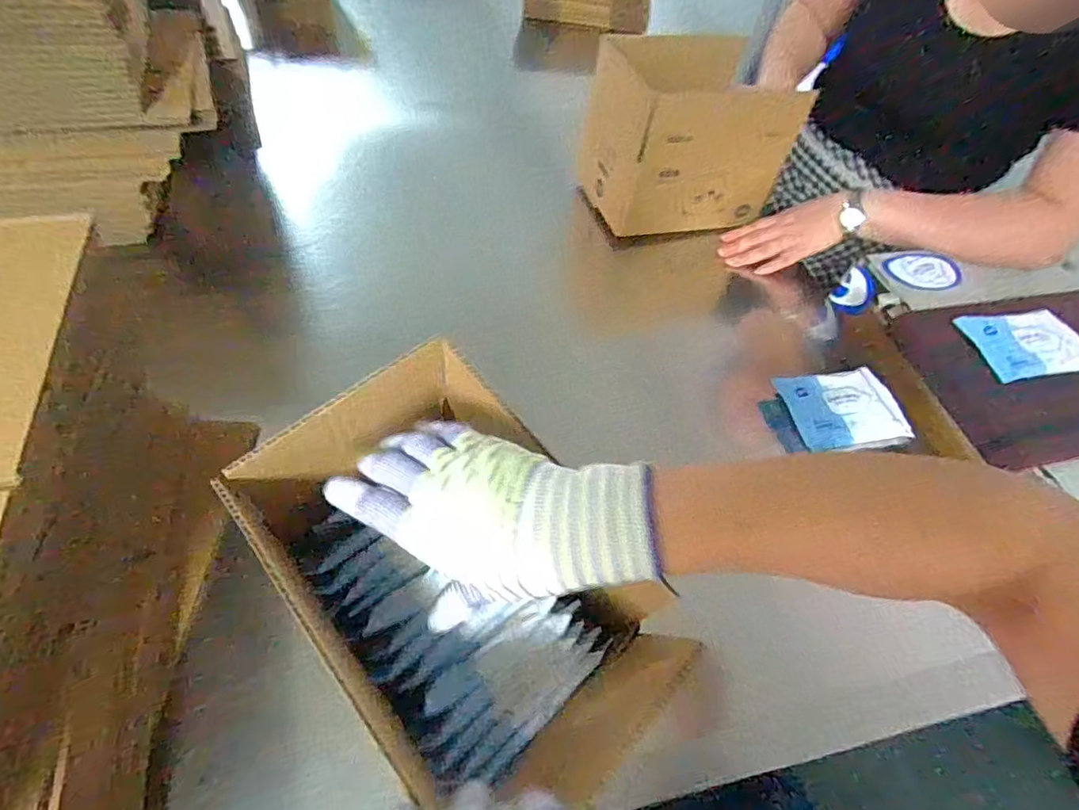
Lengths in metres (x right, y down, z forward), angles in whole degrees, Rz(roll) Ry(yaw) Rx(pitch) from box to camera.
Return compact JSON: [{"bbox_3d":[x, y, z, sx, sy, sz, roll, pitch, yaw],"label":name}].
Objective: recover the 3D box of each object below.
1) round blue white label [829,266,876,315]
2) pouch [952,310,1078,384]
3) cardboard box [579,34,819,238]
[{"bbox_3d":[0.423,-0.151,0.731,0.011,0.067,0.064,-5,57,-8],"label":"round blue white label"},{"bbox_3d":[0.561,-0.072,0.619,0.144,0.020,0.091,-7,63,-10],"label":"pouch"},{"bbox_3d":[0.210,-0.378,0.767,0.255,0.187,0.161,-19,60,-17],"label":"cardboard box"}]

